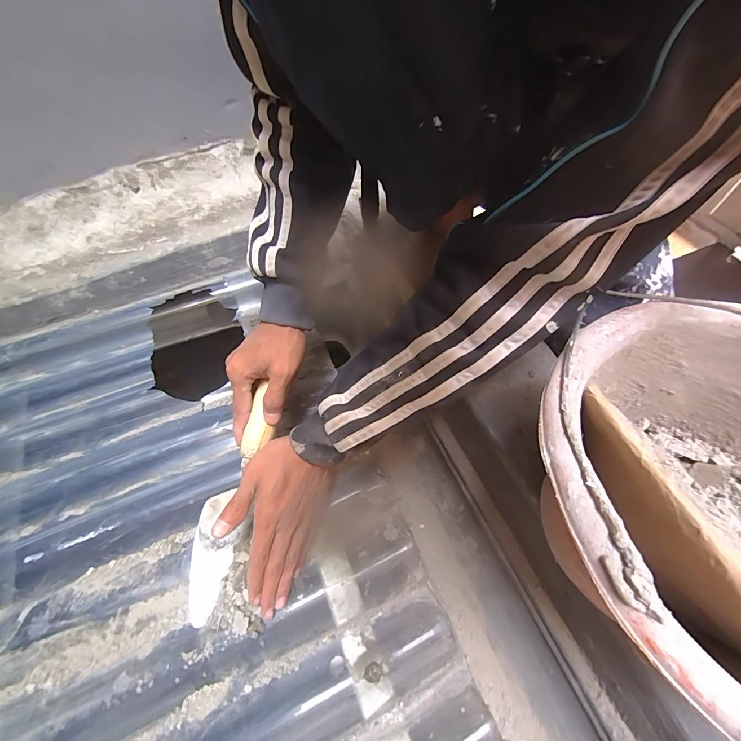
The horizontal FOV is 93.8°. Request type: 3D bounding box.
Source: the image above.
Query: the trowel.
[{"bbox_3d":[-0.146,0.129,0.362,0.054,0.044,0.226,17,87,9],"label":"trowel"}]

